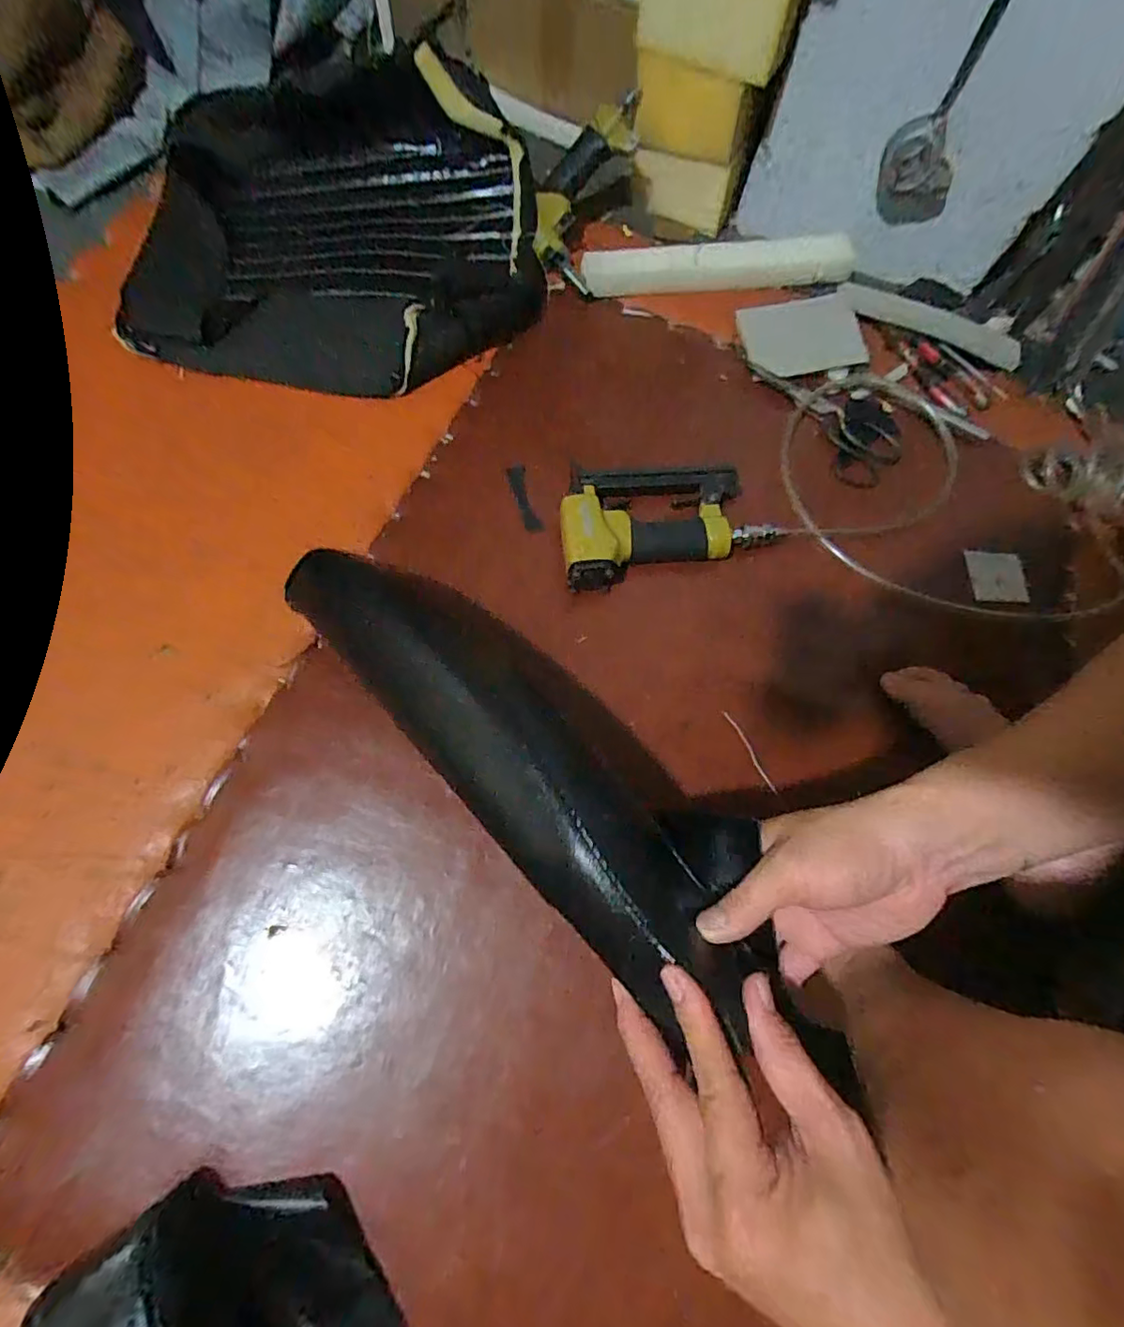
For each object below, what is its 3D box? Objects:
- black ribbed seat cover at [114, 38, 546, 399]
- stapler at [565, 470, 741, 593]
[{"bbox_3d":[-0.248,-0.503,0.622,0.448,0.124,0.382,5,70,-3],"label":"black ribbed seat cover"},{"bbox_3d":[0.094,-0.142,0.573,0.197,0.063,0.121,-10,72,-9],"label":"stapler"}]

